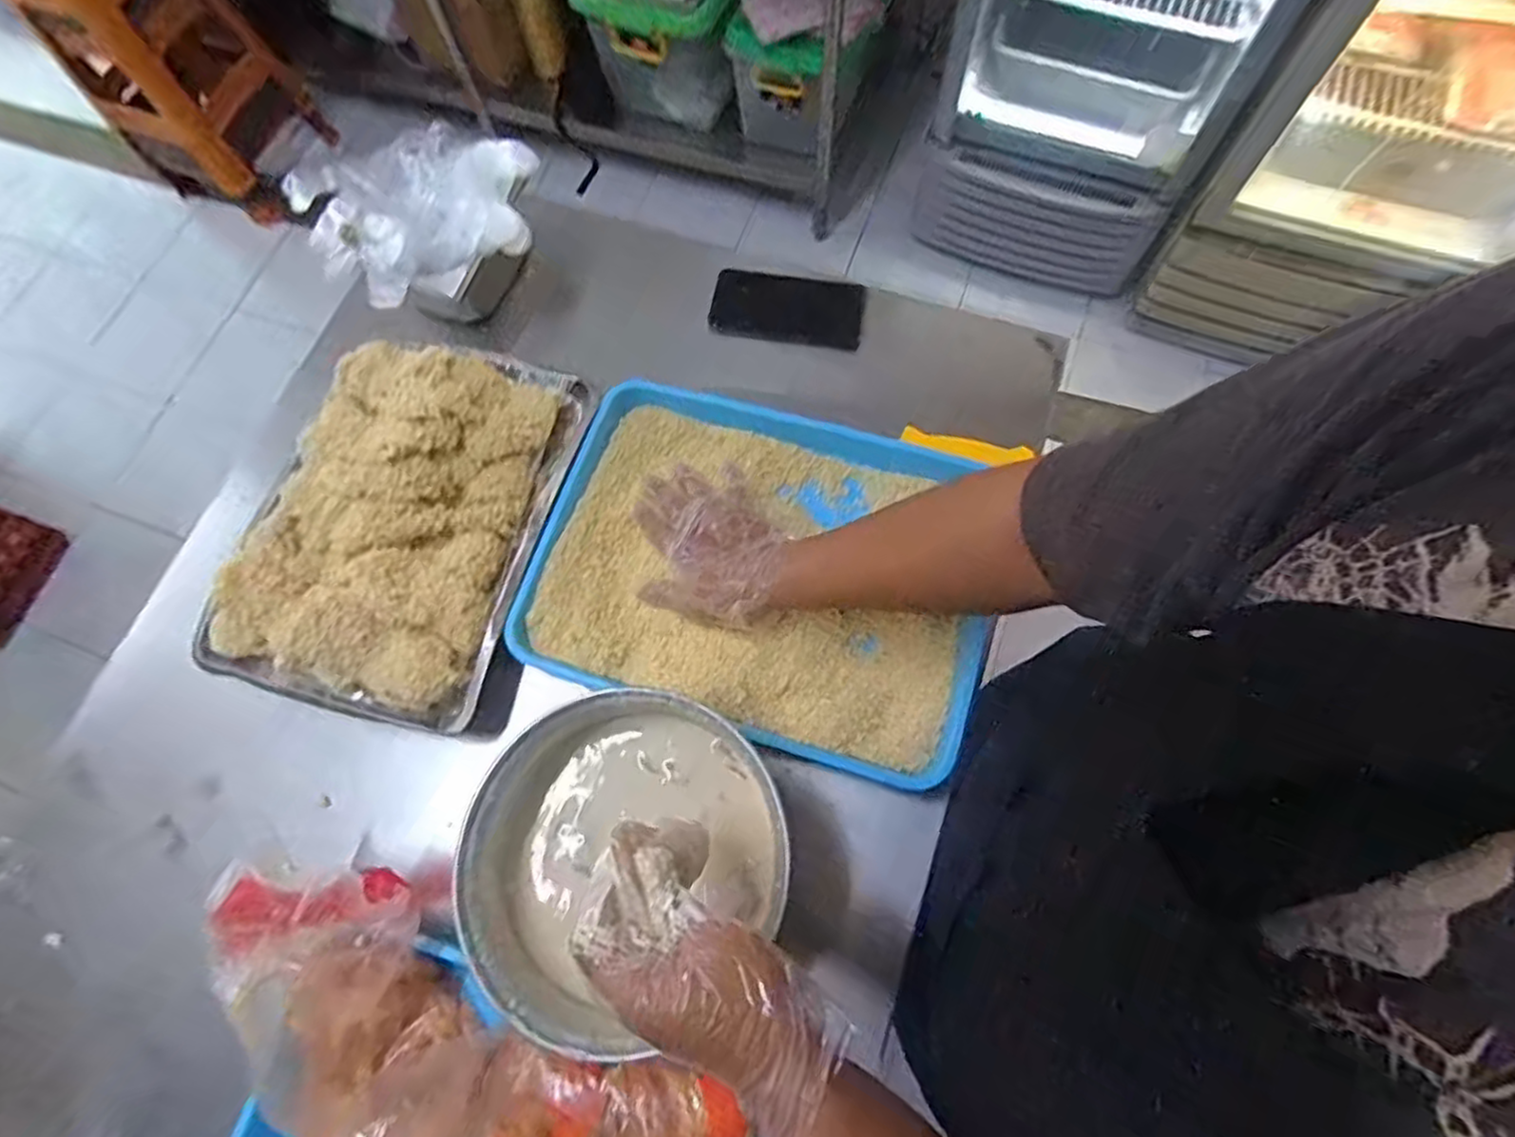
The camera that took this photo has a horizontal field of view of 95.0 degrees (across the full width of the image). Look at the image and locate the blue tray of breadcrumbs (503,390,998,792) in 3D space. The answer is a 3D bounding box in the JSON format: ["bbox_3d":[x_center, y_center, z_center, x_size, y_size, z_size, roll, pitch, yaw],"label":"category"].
[{"bbox_3d":[0.008,-0.003,0.647,0.408,0.044,0.303,17,73,8],"label":"blue tray of breadcrumbs"}]

